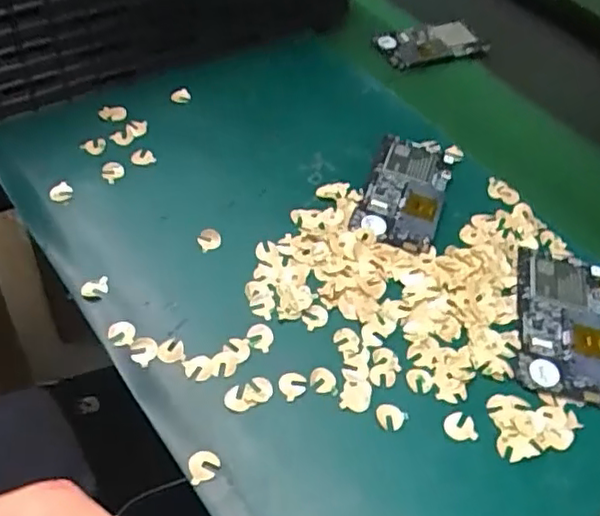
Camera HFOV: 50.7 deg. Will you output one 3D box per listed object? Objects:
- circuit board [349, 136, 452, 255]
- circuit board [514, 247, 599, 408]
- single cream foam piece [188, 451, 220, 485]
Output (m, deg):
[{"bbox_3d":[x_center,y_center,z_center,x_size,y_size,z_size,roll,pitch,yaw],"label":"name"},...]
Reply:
[{"bbox_3d":[0.089,-0.059,0.530,0.063,0.013,0.120,20,50,7],"label":"circuit board"},{"bbox_3d":[0.193,0.046,0.459,0.067,0.008,0.118,14,49,3],"label":"circuit board"},{"bbox_3d":[-0.055,0.121,0.367,0.018,0.004,0.017,5,50,-6],"label":"single cream foam piece"}]

